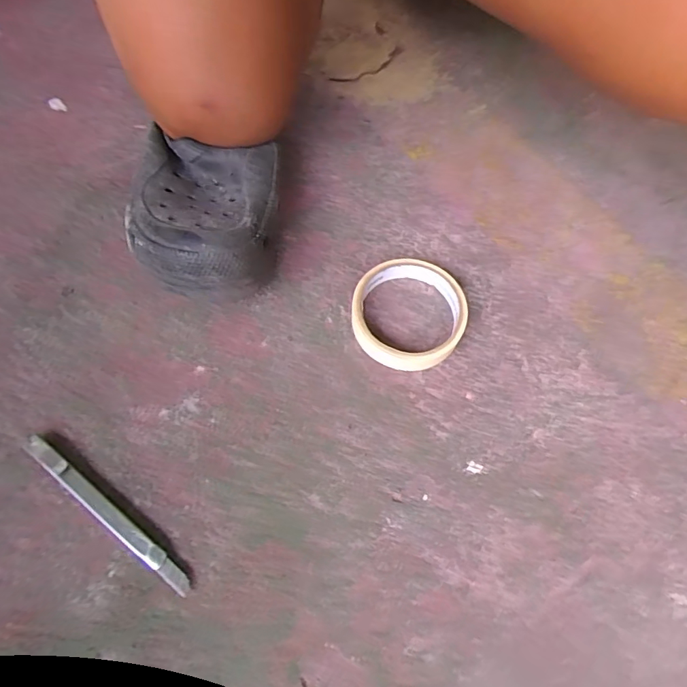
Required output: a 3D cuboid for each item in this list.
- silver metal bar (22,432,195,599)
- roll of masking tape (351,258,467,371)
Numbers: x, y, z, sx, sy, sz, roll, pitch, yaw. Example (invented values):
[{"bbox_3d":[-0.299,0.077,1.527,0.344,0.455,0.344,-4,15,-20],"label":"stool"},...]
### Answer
[{"bbox_3d":[-0.155,0.109,0.304,0.148,0.010,0.013,35,68,14],"label":"silver metal bar"},{"bbox_3d":[0.050,-0.023,0.368,0.085,0.022,0.087,1,64,-1],"label":"roll of masking tape"}]

